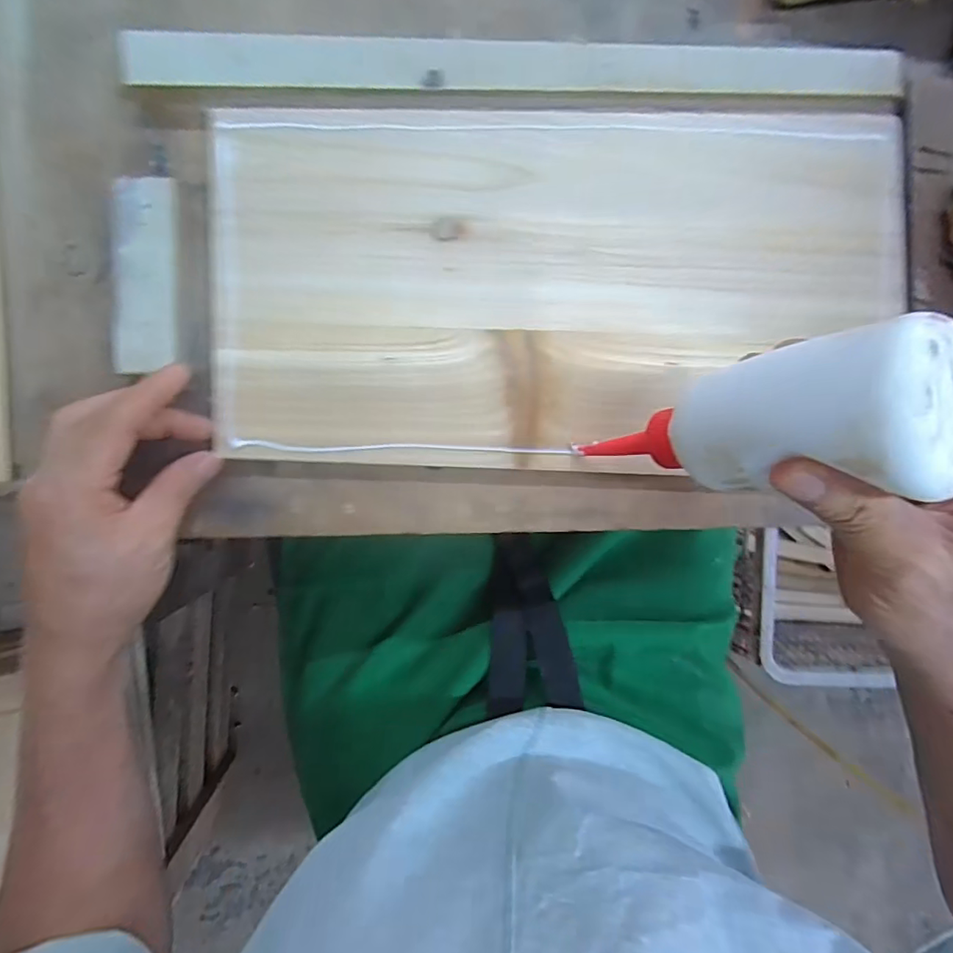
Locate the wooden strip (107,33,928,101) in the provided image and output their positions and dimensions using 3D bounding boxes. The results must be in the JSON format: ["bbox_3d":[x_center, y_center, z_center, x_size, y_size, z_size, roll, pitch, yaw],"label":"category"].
[{"bbox_3d":[0.044,-0.242,0.315,0.458,0.015,0.029,-4,91,-6],"label":"wooden strip"}]

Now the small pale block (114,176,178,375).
[{"bbox_3d":[-0.178,-0.108,0.288,0.028,0.005,0.104,1,89,-26],"label":"small pale block"}]

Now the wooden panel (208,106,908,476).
[{"bbox_3d":[0.063,-0.113,0.324,0.417,0.013,0.210,-5,91,-6],"label":"wooden panel"}]

